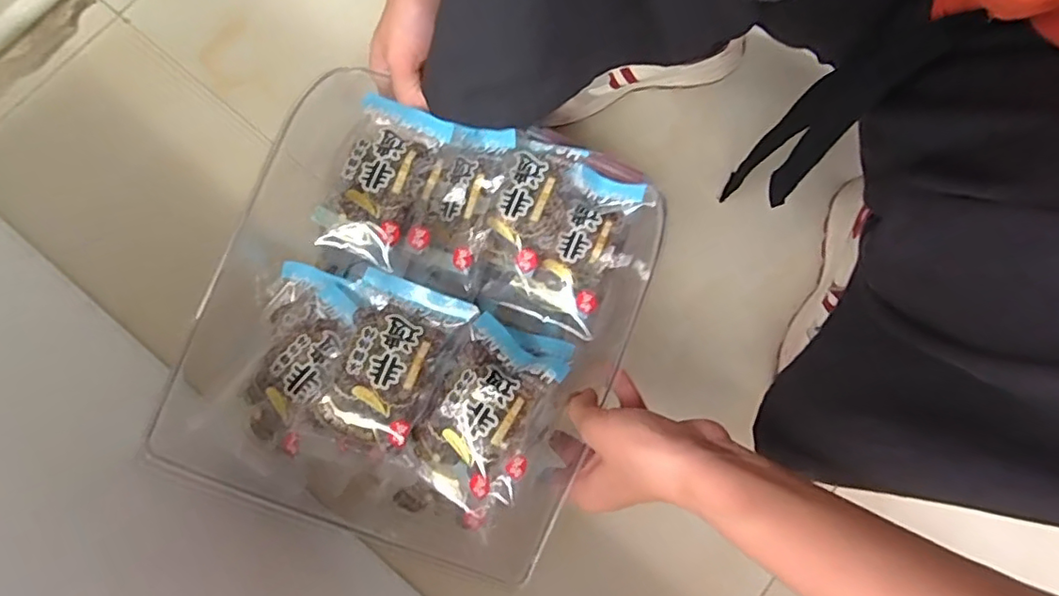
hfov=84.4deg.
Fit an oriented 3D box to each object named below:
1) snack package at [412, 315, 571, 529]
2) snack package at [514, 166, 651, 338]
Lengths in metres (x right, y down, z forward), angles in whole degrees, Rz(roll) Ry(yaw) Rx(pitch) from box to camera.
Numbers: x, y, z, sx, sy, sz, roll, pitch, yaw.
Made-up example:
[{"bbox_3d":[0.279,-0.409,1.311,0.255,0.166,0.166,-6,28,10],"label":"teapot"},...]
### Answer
[{"bbox_3d":[-0.030,0.078,0.378,0.073,0.035,0.113,28,75,6],"label":"snack package"},{"bbox_3d":[0.038,-0.035,0.419,0.060,0.020,0.108,27,88,6],"label":"snack package"}]

